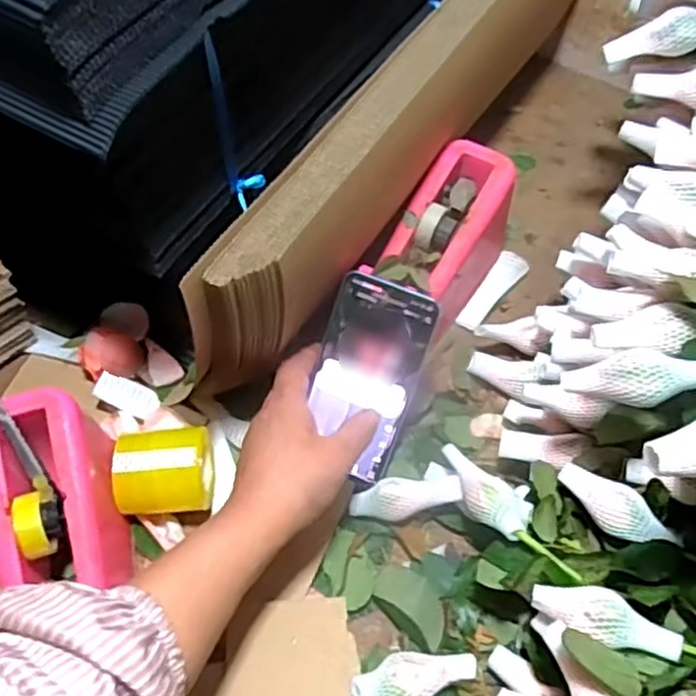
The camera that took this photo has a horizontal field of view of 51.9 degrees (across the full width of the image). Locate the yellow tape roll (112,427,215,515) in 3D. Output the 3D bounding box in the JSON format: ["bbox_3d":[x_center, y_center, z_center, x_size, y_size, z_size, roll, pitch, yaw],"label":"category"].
[{"bbox_3d":[-0.131,0.087,0.509,0.064,0.048,0.053,-6,58,-5],"label":"yellow tape roll"}]

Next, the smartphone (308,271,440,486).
[{"bbox_3d":[0.013,0.022,0.524,0.073,0.012,0.141,20,101,14],"label":"smartphone"}]

